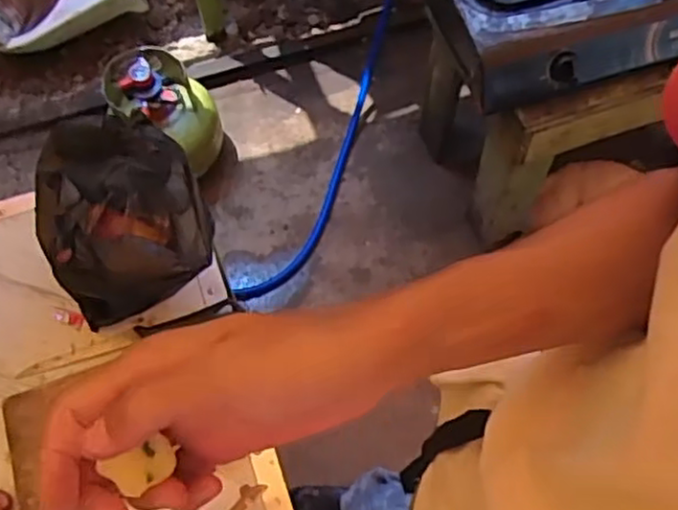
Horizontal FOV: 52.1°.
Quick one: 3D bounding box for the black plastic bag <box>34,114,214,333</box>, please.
[{"bbox_3d":[-0.215,-0.035,0.701,0.159,0.160,0.151,-15,63,-6],"label":"black plastic bag"}]

